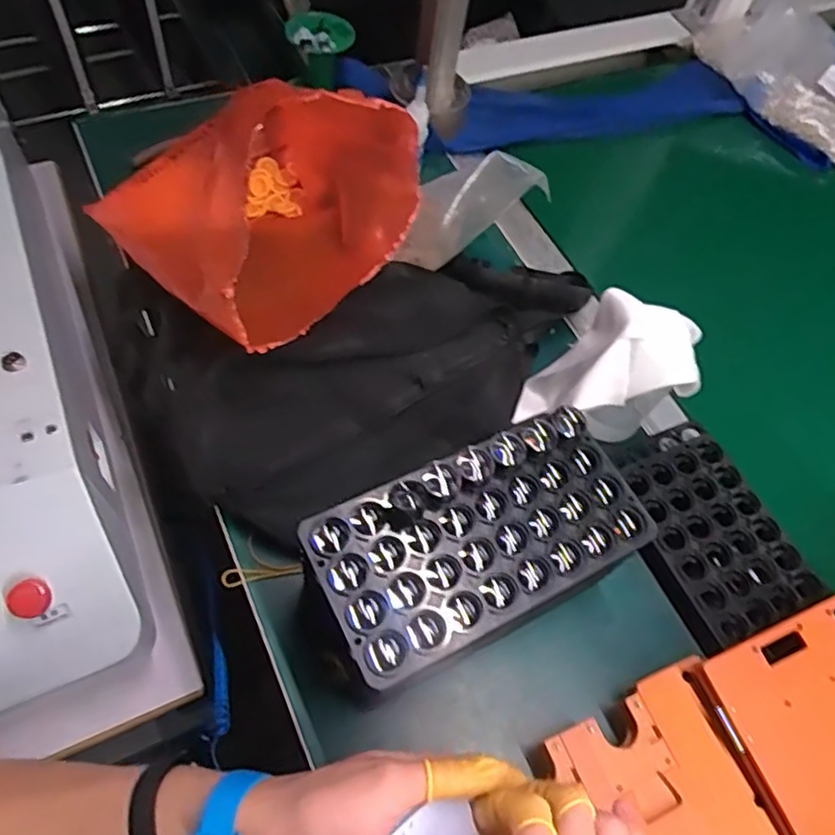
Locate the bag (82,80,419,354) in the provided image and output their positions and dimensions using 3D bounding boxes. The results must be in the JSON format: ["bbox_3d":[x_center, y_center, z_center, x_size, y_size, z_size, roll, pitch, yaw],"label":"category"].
[{"bbox_3d":[-0.123,-0.191,0.522,0.214,0.142,0.255,-35,69,-23],"label":"bag"}]

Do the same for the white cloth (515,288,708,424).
[{"bbox_3d":[0.150,-0.033,0.495,0.115,0.095,0.094,29,61,10],"label":"white cloth"}]

